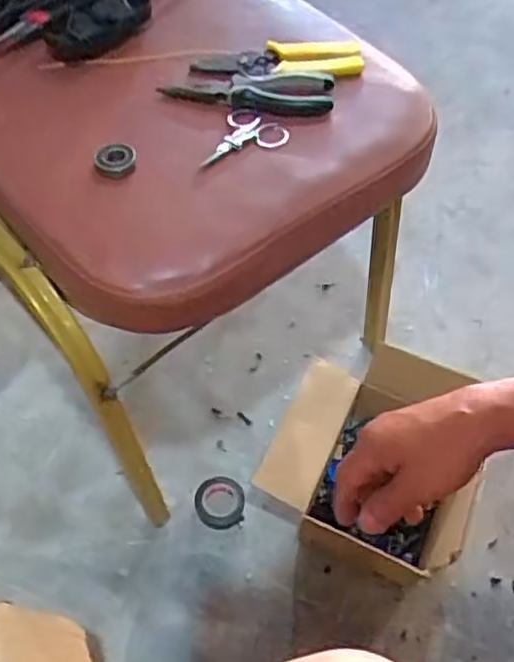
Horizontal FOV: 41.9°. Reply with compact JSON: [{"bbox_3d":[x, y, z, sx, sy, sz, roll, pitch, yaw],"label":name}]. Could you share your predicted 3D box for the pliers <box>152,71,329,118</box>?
[{"bbox_3d":[-0.010,-0.215,0.607,0.153,0.020,0.054,6,56,2],"label":"pliers"}]

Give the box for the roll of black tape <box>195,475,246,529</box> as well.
[{"bbox_3d":[-0.048,0.217,0.851,0.061,0.019,0.065,1,56,-2],"label":"roll of black tape"}]

